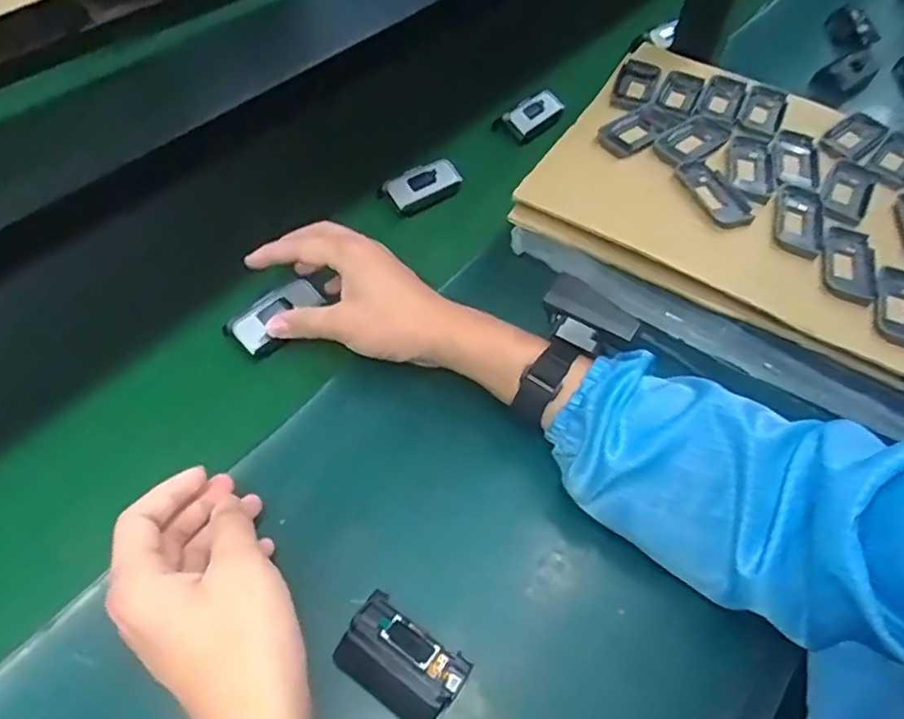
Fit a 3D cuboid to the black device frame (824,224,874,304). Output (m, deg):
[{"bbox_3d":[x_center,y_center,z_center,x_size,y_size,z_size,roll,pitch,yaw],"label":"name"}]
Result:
[{"bbox_3d":[0.308,-0.074,0.509,0.036,0.006,0.081,17,53,9],"label":"black device frame"}]

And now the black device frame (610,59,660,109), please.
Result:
[{"bbox_3d":[0.173,-0.259,0.620,0.037,0.009,0.075,19,53,10],"label":"black device frame"}]

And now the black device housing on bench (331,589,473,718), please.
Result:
[{"bbox_3d":[-0.030,0.175,0.381,0.074,0.030,0.048,30,56,18],"label":"black device housing on bench"}]

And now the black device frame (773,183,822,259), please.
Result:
[{"bbox_3d":[0.281,-0.114,0.534,0.039,0.010,0.079,16,53,8],"label":"black device frame"}]

